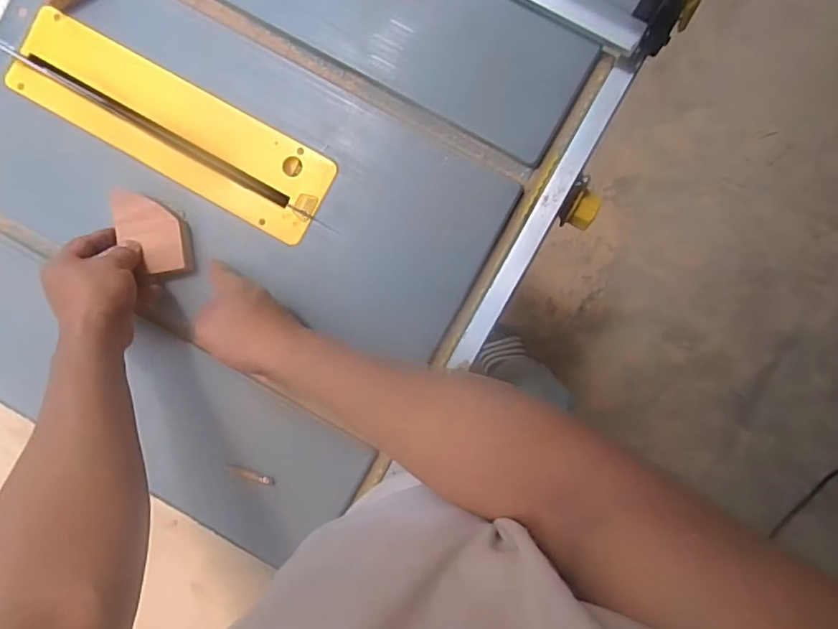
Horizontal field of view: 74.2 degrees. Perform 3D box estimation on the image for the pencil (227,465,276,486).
[{"bbox_3d":[-0.169,0.162,0.557,0.053,0.007,0.009,15,91,4],"label":"pencil"}]

